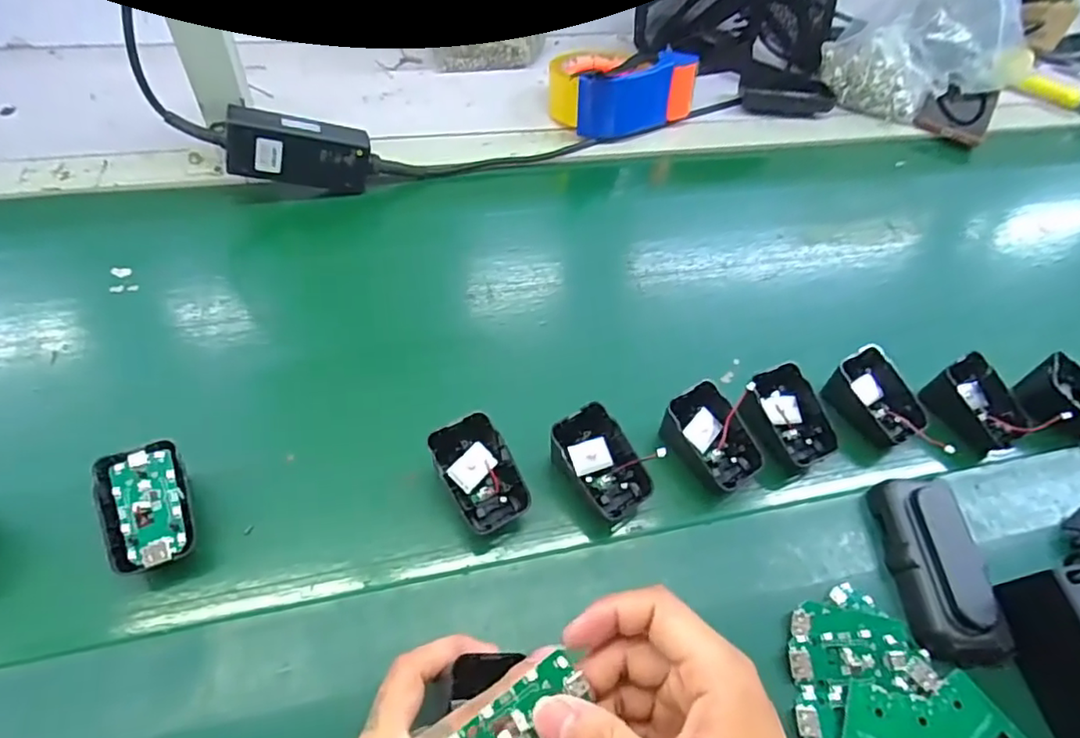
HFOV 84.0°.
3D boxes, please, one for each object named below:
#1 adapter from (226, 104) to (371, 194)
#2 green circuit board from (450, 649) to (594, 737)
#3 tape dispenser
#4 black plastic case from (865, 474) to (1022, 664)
[{"bbox_3d":[-0.210,-0.190,0.525,0.114,0.049,0.028,2,49,-27],"label":"adapter"},{"bbox_3d":[-0.007,0.144,0.240,0.061,0.005,0.031,-34,85,-21],"label":"green circuit board"},{"bbox_3d":[0.089,-0.300,0.642,0.148,0.087,0.059,-10,55,-14],"label":"tape dispenser"},{"bbox_3d":[0.242,0.117,0.363,0.050,0.028,0.103,4,53,-3],"label":"black plastic case"}]

